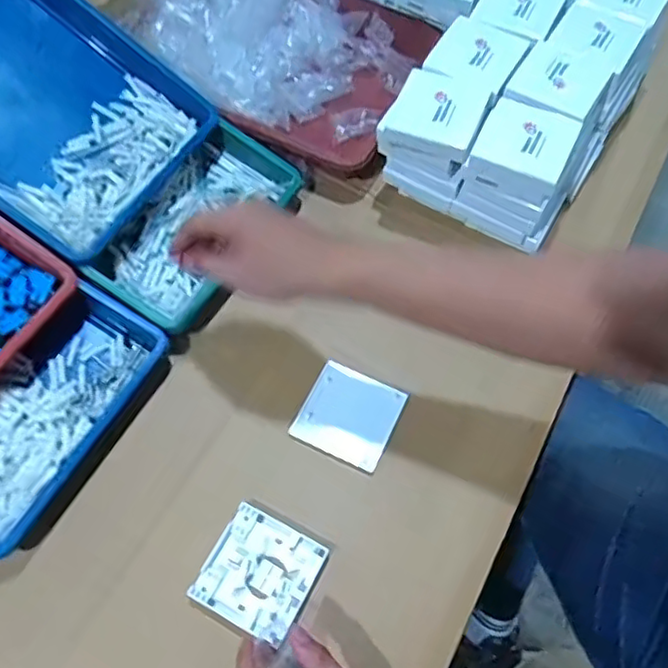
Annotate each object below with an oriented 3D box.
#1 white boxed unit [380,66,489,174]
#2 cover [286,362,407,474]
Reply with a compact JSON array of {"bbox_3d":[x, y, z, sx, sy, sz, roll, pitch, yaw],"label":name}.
[{"bbox_3d":[0.104,-0.217,0.656,0.093,0.057,0.082,24,64,11],"label":"white boxed unit"},{"bbox_3d":[0.015,0.076,0.609,0.086,0.010,0.088,23,63,11],"label":"cover"}]

